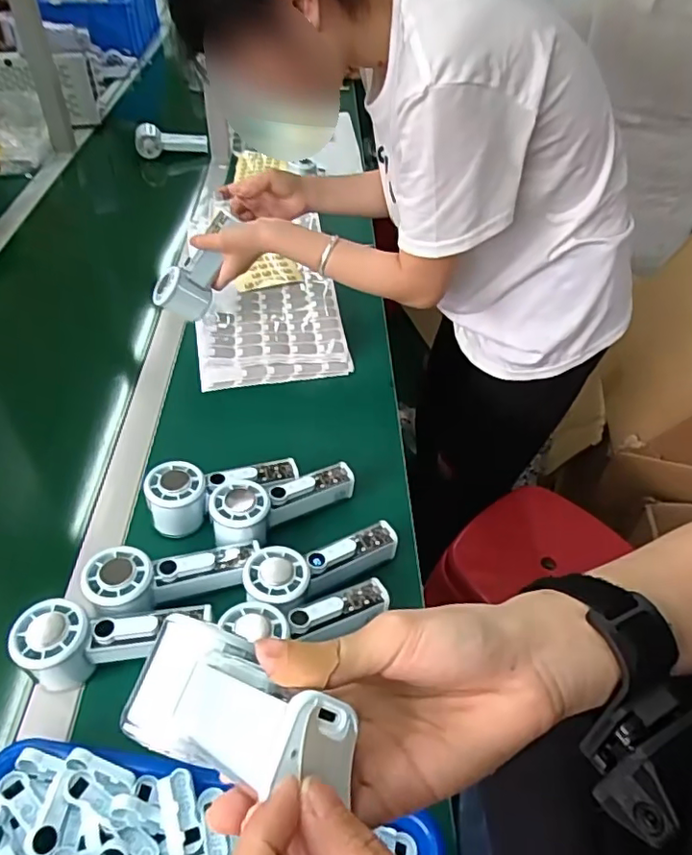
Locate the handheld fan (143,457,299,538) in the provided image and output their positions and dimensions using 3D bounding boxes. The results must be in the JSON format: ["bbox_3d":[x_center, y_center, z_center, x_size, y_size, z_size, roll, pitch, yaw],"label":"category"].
[{"bbox_3d":[-0.125,0.062,0.604,0.153,0.052,0.057,-12,47,-12],"label":"handheld fan"}]

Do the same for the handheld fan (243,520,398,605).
[{"bbox_3d":[-0.021,0.125,0.536,0.151,0.029,0.054,-10,45,-31],"label":"handheld fan"}]

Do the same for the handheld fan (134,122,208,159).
[{"bbox_3d":[-0.383,-0.628,1.277,0.153,0.061,0.034,-2,46,-2],"label":"handheld fan"}]

